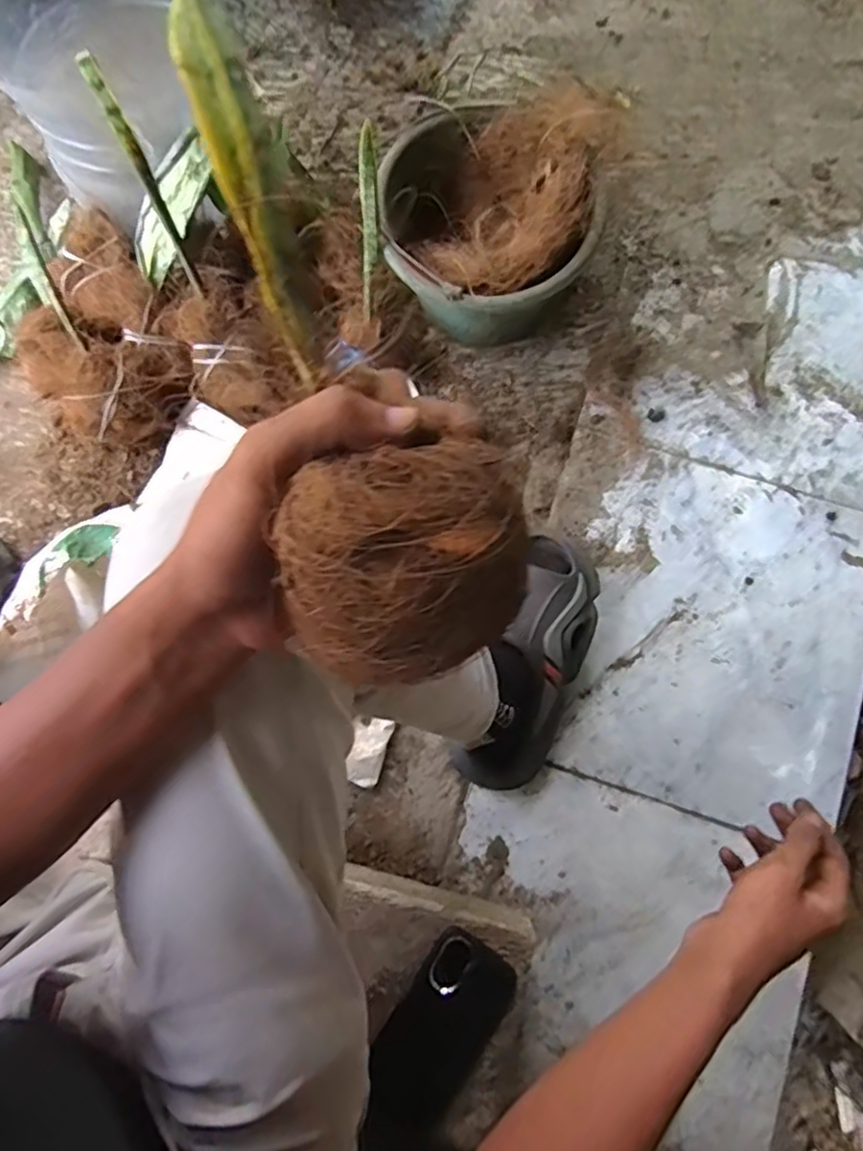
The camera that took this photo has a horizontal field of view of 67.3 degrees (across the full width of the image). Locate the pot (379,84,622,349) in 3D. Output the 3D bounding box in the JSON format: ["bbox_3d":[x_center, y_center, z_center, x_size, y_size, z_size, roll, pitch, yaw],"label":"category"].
[{"bbox_3d":[0.066,-0.386,0.752,0.230,0.199,0.241,0,80,0],"label":"pot"}]

